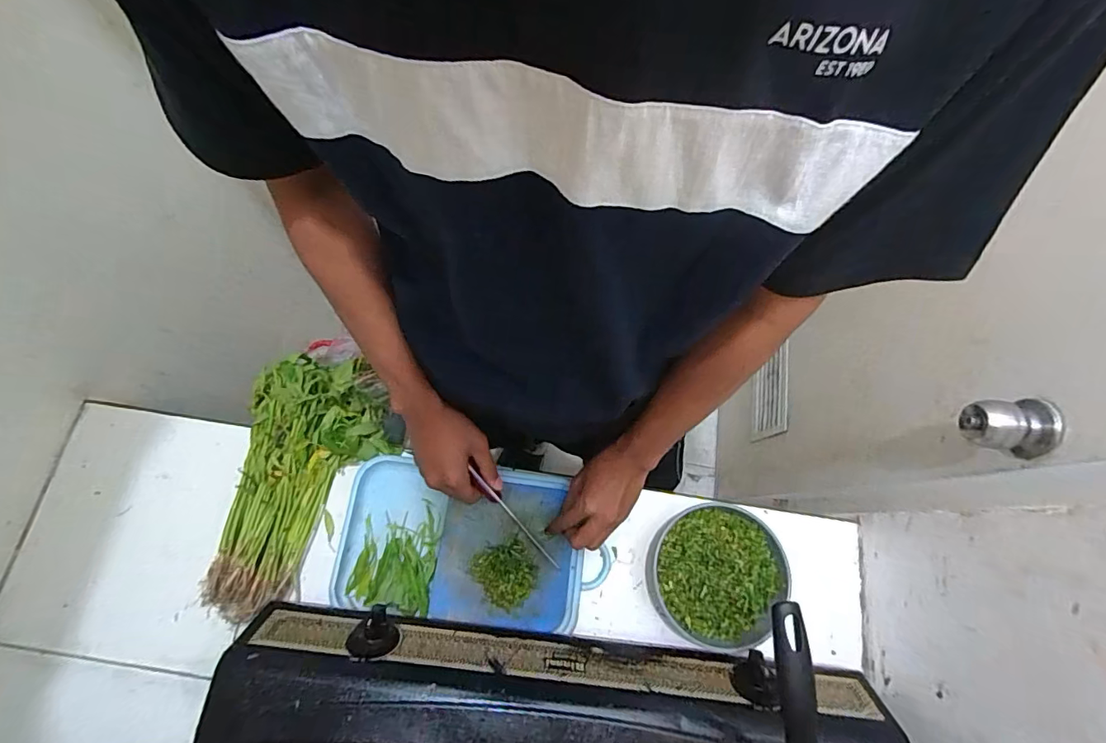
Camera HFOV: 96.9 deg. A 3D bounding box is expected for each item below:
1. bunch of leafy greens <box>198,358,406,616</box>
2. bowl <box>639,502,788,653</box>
[{"bbox_3d":[-0.322,0.137,0.644,0.176,0.069,0.327,5,73,0],"label":"bunch of leafy greens"},{"bbox_3d":[0.196,0.248,0.607,0.146,0.069,0.157,1,73,-2],"label":"bowl"}]

